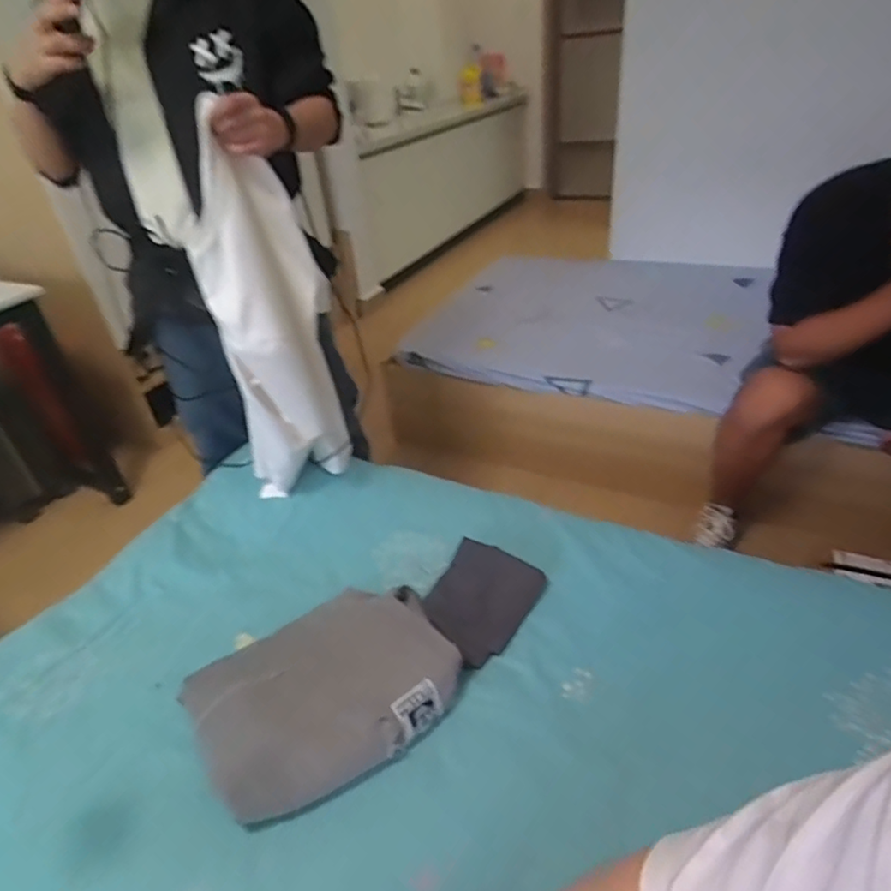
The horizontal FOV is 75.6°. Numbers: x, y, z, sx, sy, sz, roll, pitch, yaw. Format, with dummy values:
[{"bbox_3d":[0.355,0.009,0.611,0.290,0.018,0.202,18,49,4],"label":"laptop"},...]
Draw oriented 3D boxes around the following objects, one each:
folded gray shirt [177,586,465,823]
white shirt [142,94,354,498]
[{"bbox_3d":[-0.167,0.333,0.830,0.352,0.104,0.273,-26,39,-27],"label":"folded gray shirt"},{"bbox_3d":[-0.329,-0.204,1.074,0.154,0.681,0.213,9,37,20],"label":"white shirt"}]

